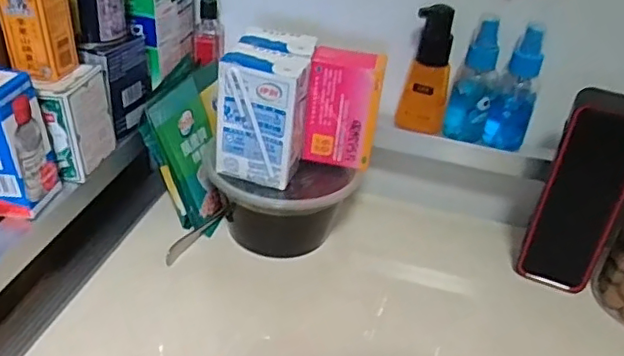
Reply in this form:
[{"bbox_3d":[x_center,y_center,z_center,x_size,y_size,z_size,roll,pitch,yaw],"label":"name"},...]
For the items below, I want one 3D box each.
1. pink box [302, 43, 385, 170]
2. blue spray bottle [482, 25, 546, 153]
[{"bbox_3d":[0.028,-0.060,0.518,0.060,0.099,0.028,12,34,7],"label":"pink box"},{"bbox_3d":[0.191,-0.083,0.550,0.036,0.118,0.031,20,35,18],"label":"blue spray bottle"}]

